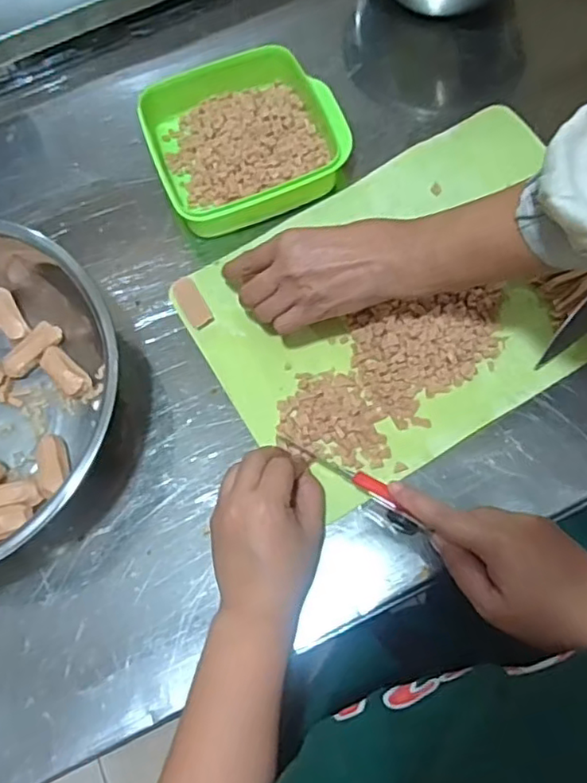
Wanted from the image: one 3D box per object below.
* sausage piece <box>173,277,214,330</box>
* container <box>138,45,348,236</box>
[{"bbox_3d":[-0.083,-0.074,0.503,0.018,0.004,0.048,-28,73,-7],"label":"sausage piece"},{"bbox_3d":[-0.042,-0.219,0.536,0.156,0.040,0.152,-22,72,-5],"label":"container"}]

